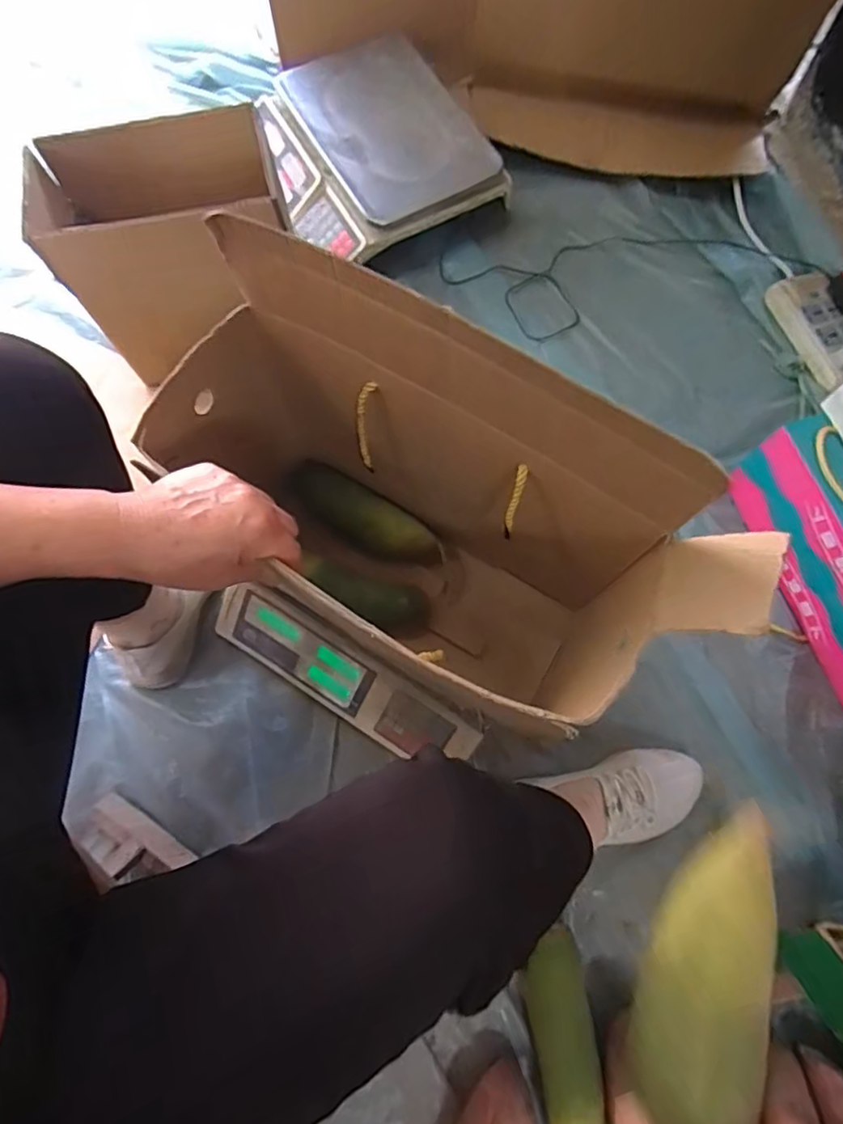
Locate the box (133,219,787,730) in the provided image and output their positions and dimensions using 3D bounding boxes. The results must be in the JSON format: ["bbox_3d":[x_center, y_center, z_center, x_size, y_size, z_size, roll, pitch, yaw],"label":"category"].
[{"bbox_3d":[-0.008,-0.015,0.470,0.404,0.351,0.168,33,74,11],"label":"box"}]

